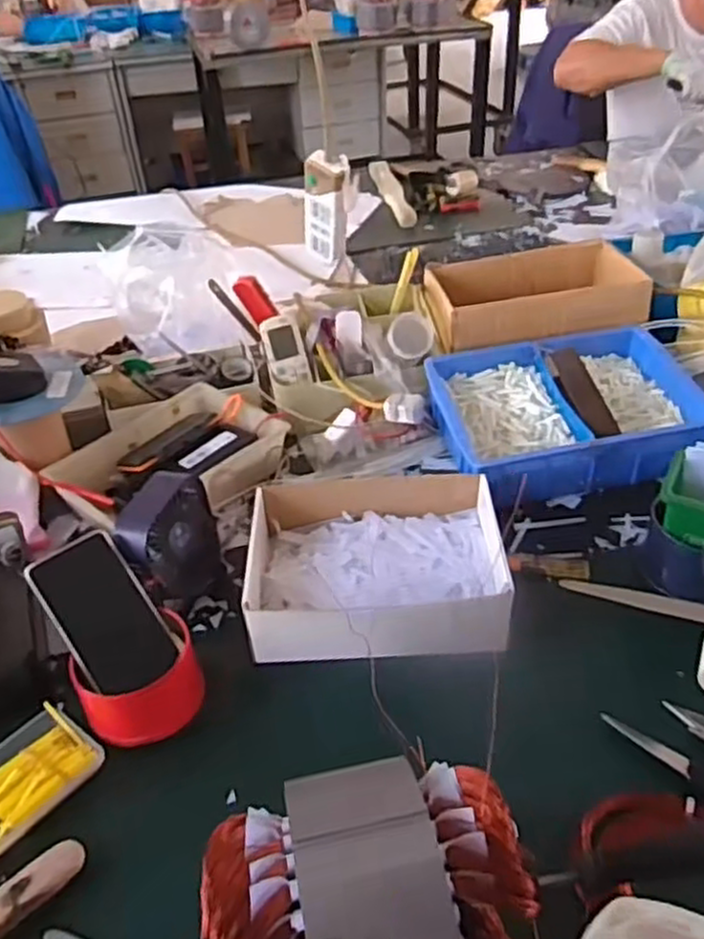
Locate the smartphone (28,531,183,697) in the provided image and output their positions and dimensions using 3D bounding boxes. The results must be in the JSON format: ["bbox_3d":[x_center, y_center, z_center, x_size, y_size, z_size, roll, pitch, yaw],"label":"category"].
[{"bbox_3d":[-0.215,0.126,0.655,0.078,0.009,0.139,-31,83,-27],"label":"smartphone"}]

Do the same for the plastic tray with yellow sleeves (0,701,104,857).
[{"bbox_3d":[-0.278,0.257,0.595,0.075,0.026,0.152,27,48,32],"label":"plastic tray with yellow sleeves"}]

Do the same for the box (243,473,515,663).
[{"bbox_3d":[0.025,0.092,0.730,0.238,0.068,0.198,-2,33,3],"label":"box"}]

